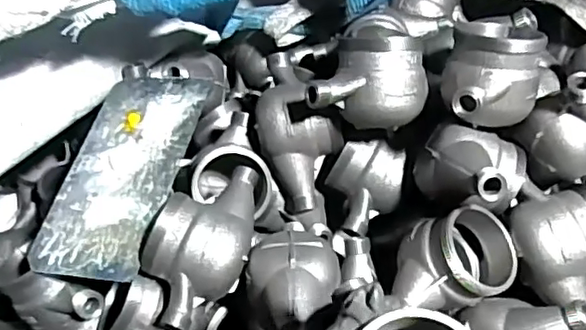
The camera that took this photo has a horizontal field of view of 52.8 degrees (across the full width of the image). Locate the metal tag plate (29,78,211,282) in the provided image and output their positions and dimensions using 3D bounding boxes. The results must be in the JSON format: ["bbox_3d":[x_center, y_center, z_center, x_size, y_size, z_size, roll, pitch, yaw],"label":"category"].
[{"bbox_3d":[-0.168,0.003,0.590,0.118,0.007,0.232,3,55,17],"label":"metal tag plate"}]

